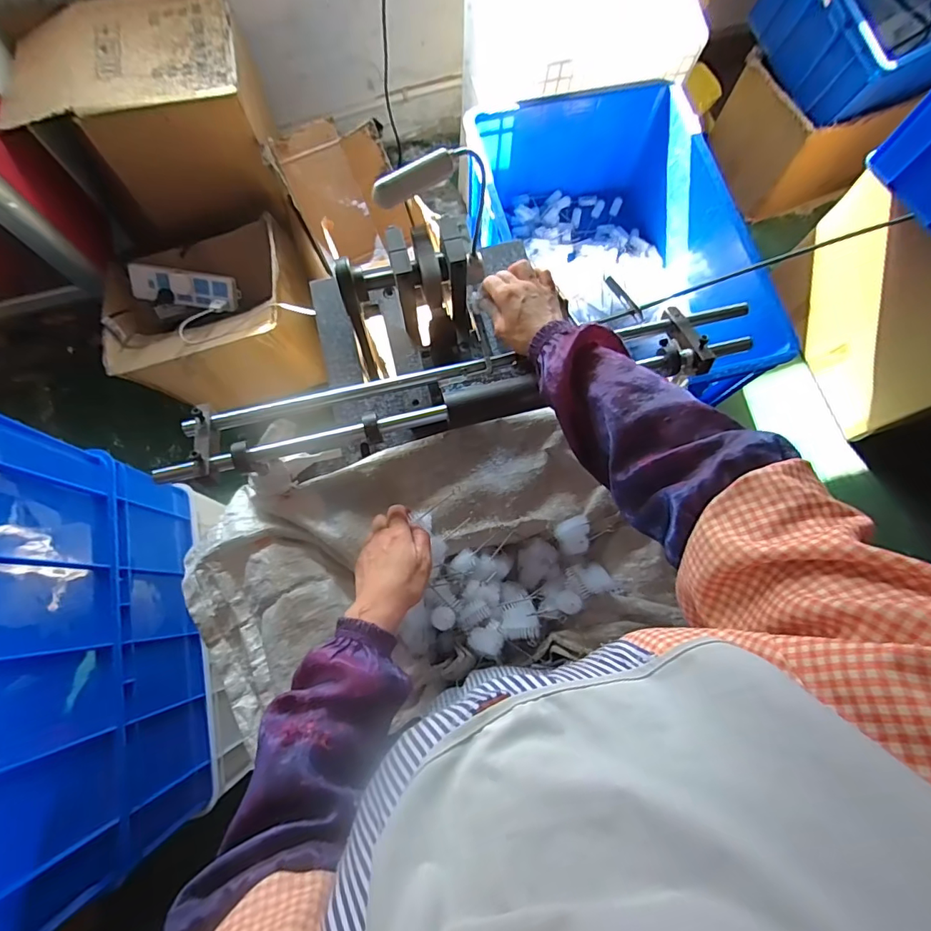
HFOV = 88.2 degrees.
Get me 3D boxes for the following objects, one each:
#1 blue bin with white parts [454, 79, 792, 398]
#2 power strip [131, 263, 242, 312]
[{"bbox_3d":[0.255,-0.379,0.888,0.409,0.224,0.581,-10,75,-3],"label":"blue bin with white parts"},{"bbox_3d":[-0.667,-0.421,1.140,0.234,0.034,0.078,6,109,-6],"label":"power strip"}]

